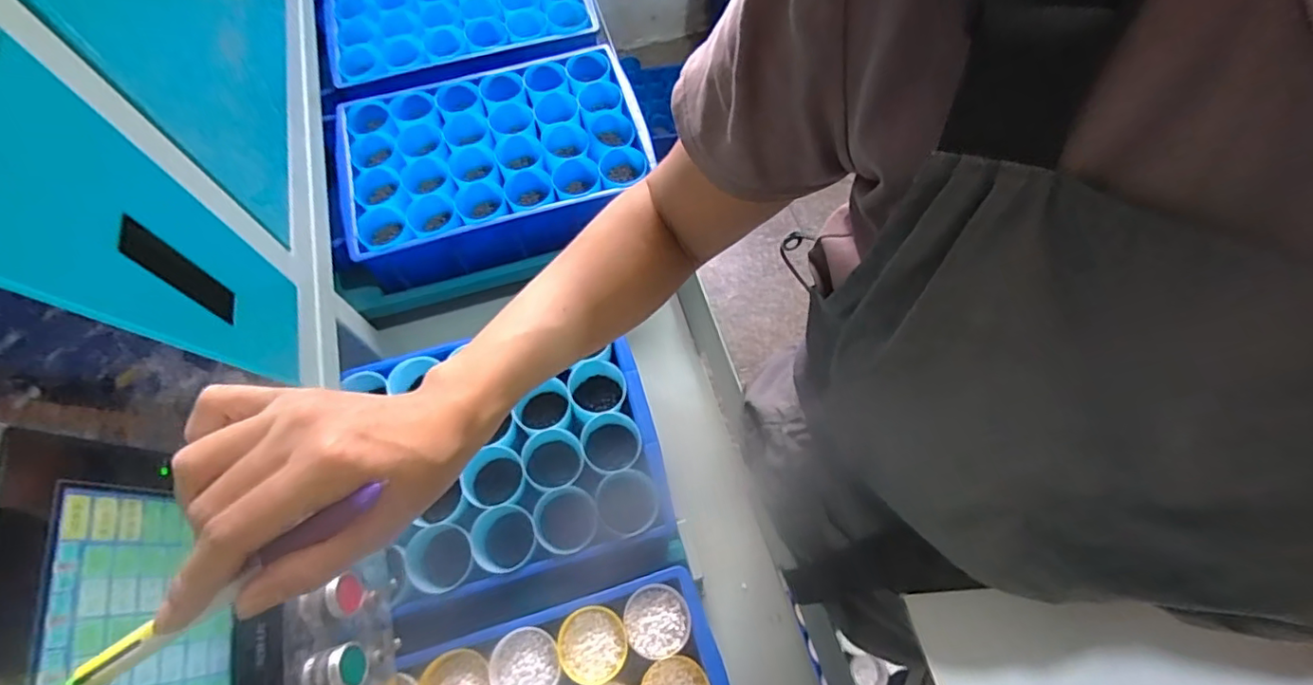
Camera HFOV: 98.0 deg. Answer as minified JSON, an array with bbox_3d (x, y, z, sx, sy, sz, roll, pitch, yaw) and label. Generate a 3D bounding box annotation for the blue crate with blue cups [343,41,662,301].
[{"bbox_3d":[-0.225,-0.256,0.813,0.411,0.087,0.273,-17,66,-6],"label":"blue crate with blue cups"}]

